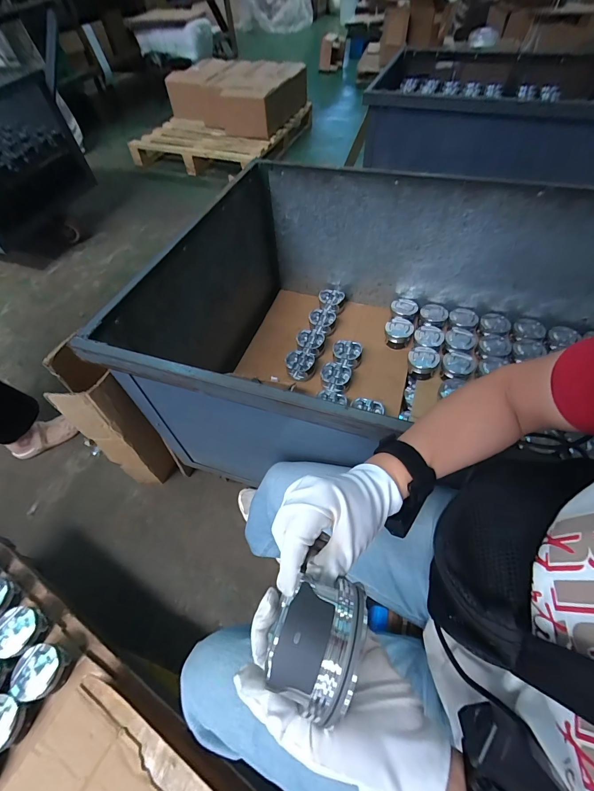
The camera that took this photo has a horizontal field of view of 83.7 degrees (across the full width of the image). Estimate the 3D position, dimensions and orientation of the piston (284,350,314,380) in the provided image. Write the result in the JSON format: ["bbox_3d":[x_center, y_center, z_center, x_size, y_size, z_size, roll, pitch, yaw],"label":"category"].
[{"bbox_3d":[0.009,-0.087,0.970,0.086,0.037,0.085,1,55,3],"label":"piston"}]

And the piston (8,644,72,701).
[{"bbox_3d":[-0.493,0.535,0.645,0.080,0.054,0.081,-1,55,2],"label":"piston"}]

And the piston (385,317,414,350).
[{"bbox_3d":[0.310,-0.193,1.014,0.084,0.051,0.093,19,58,15],"label":"piston"}]

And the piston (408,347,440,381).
[{"bbox_3d":[0.359,-0.097,0.948,0.082,0.051,0.086,-1,55,2],"label":"piston"}]

